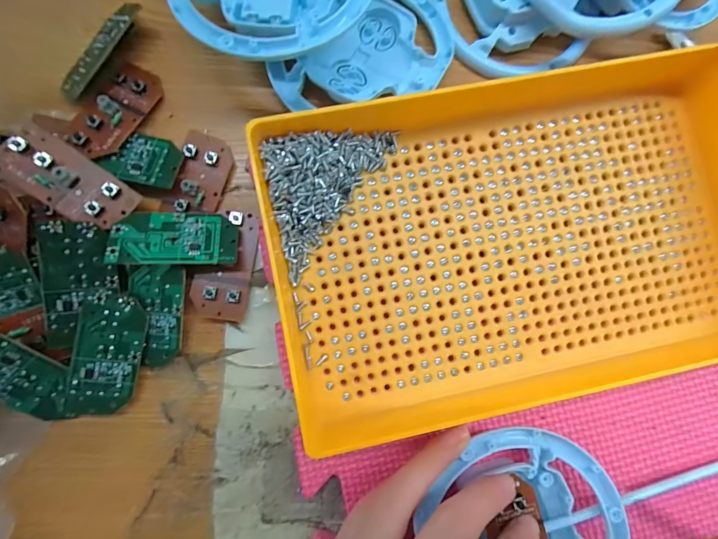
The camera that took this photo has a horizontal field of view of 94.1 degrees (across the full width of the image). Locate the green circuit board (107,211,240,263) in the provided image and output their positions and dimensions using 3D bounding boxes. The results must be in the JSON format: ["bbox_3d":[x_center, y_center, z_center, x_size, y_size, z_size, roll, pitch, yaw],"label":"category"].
[{"bbox_3d":[-0.094,-0.016,0.172,0.059,0.004,0.030,0,67,-11],"label":"green circuit board"}]

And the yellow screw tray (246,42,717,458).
[{"bbox_3d":[0.087,-0.022,0.171,0.255,0.038,0.169,-10,87,-4],"label":"yellow screw tray"}]

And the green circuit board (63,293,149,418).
[{"bbox_3d":[-0.128,0.044,0.170,0.029,0.005,0.062,12,89,-19],"label":"green circuit board"}]

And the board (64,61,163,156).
[{"bbox_3d":[-0.132,-0.087,0.180,0.027,0.010,0.058,24,73,-2],"label":"board"}]

